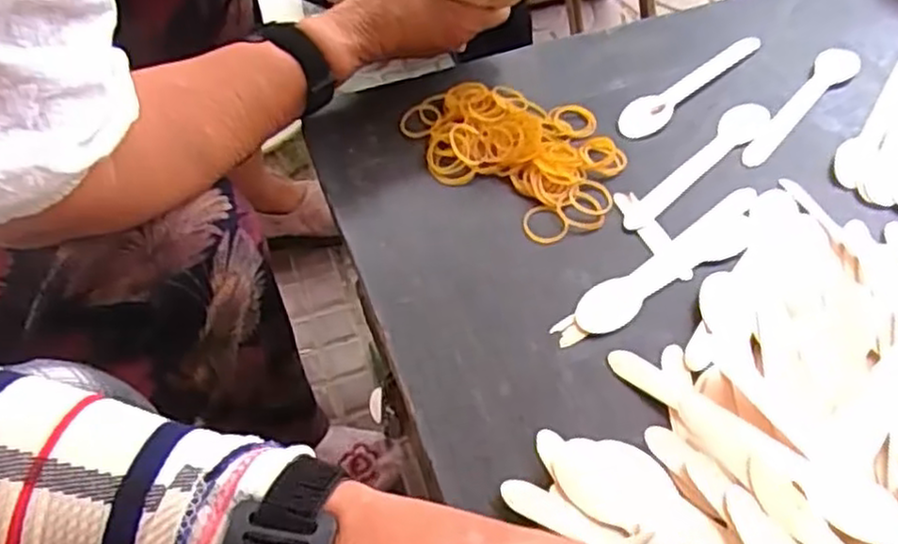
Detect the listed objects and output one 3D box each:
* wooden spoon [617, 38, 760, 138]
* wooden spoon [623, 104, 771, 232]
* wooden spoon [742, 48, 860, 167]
[{"bbox_3d":[0.182,-0.137,0.538,0.147,0.004,0.028,-31,60,-20],"label":"wooden spoon"},{"bbox_3d":[0.170,-0.072,0.492,0.026,0.004,0.151,36,62,23],"label":"wooden spoon"},{"bbox_3d":[0.255,-0.120,0.527,0.026,0.006,0.148,35,62,23],"label":"wooden spoon"}]

